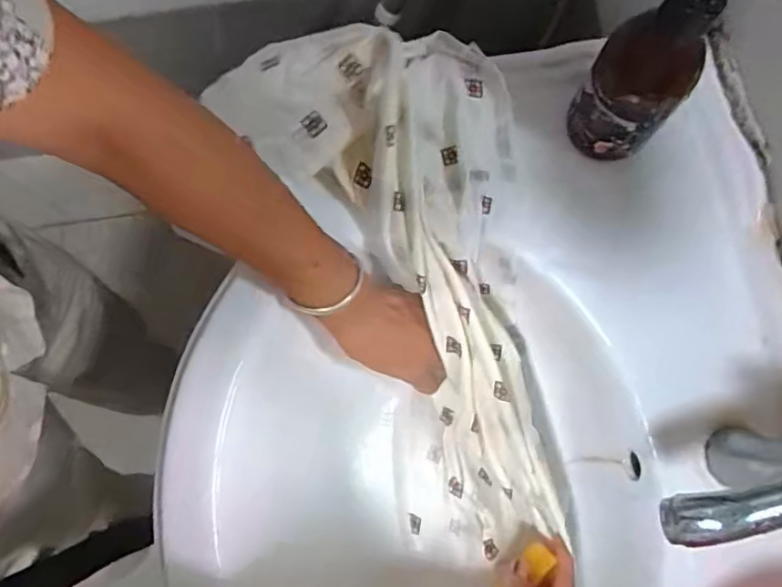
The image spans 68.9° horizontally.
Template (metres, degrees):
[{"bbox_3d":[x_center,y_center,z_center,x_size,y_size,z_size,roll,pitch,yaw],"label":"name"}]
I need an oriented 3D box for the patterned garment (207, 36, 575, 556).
[{"bbox_3d":[0.027,0.020,0.463,0.194,0.099,0.426,-14,105,-3],"label":"patterned garment"}]

